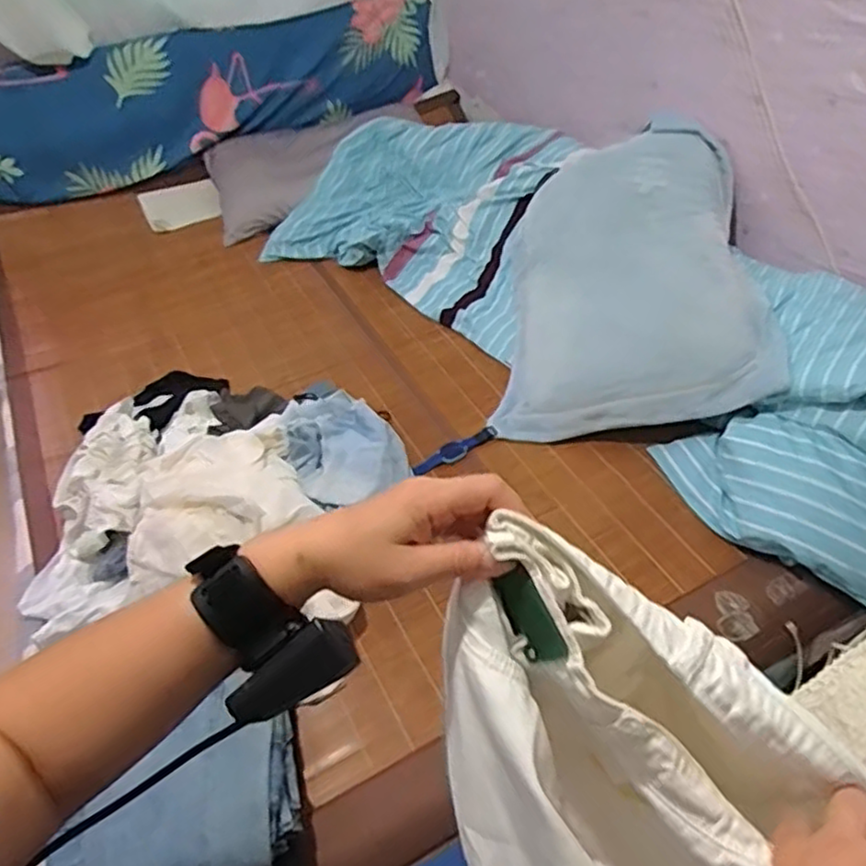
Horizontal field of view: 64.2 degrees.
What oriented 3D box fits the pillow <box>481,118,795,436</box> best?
[{"bbox_3d":[0.385,-0.313,1.356,0.508,0.091,0.682,-4,69,28],"label":"pillow"}]

